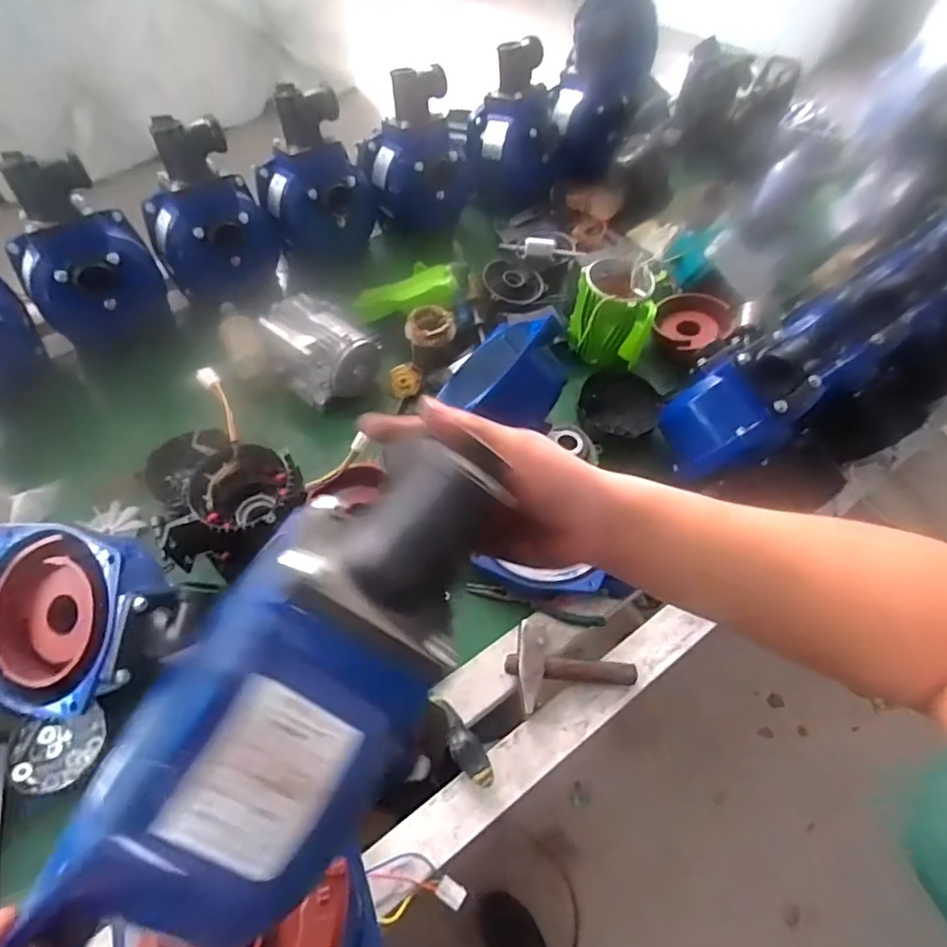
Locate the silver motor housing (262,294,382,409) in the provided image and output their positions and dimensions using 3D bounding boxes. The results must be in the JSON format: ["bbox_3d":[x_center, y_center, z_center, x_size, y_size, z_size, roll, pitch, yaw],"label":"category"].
[{"bbox_3d":[-0.261,-0.216,1.001,0.170,0.124,0.135,35,62,18],"label":"silver motor housing"}]

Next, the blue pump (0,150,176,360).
[{"bbox_3d":[-0.626,-0.330,0.950,0.198,0.308,0.113,-30,64,-21],"label":"blue pump"}]

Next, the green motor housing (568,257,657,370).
[{"bbox_3d":[0.250,-0.287,1.067,0.141,0.149,0.147,13,57,5],"label":"green motor housing"}]

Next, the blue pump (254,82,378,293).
[{"bbox_3d":[-0.284,-0.513,1.079,0.202,0.270,0.191,-18,60,-15],"label":"blue pump"}]

